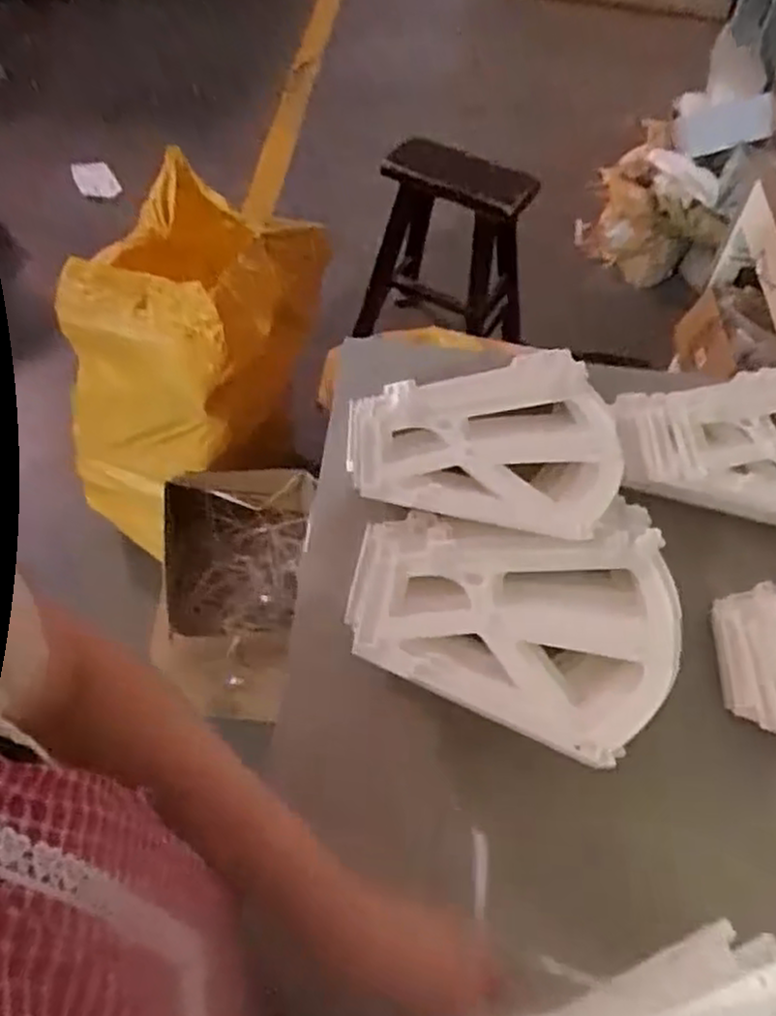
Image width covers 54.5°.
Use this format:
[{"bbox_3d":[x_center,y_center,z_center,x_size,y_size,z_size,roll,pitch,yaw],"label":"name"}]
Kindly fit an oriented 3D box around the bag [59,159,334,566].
[{"bbox_3d":[-0.353,-0.244,1.464,0.386,0.675,0.426,21,54,11],"label":"bag"}]

